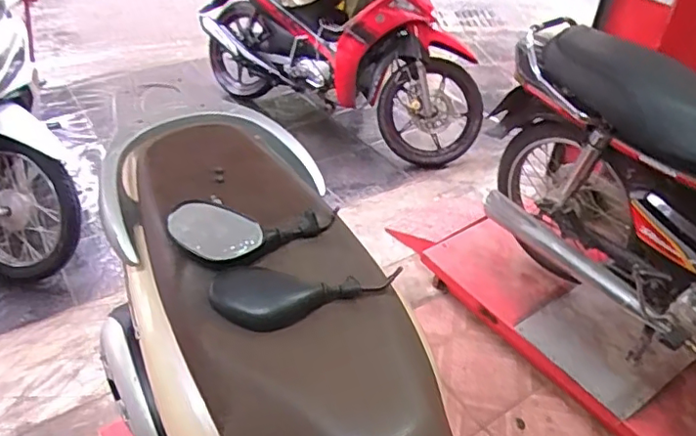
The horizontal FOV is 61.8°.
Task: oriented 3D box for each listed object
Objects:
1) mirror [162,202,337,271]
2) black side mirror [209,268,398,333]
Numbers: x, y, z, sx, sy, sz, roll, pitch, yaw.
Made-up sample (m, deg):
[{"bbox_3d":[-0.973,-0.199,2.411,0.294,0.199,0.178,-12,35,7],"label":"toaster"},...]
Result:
[{"bbox_3d":[-0.134,0.023,0.871,0.256,0.055,0.093,0,37,-25],"label":"mirror"},{"bbox_3d":[-0.061,0.113,0.830,0.266,0.042,0.089,-3,40,-8],"label":"black side mirror"}]

